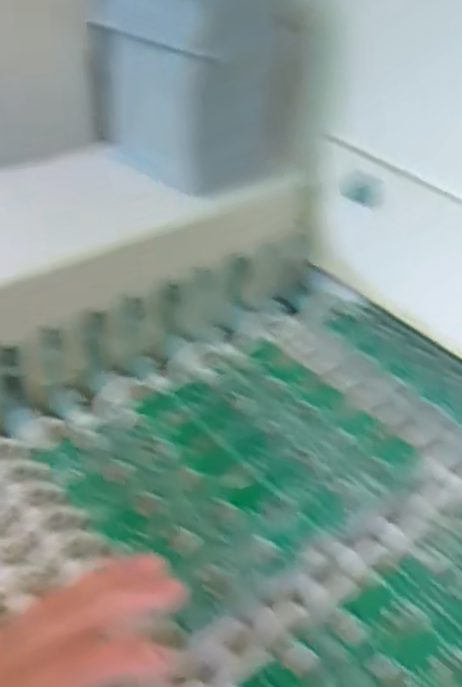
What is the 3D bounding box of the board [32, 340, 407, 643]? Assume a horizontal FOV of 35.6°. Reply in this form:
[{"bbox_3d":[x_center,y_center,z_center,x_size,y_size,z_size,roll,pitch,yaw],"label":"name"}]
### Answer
[{"bbox_3d":[0.003,0.078,0.480,0.202,0.009,0.165,-25,48,-31],"label":"board"}]

